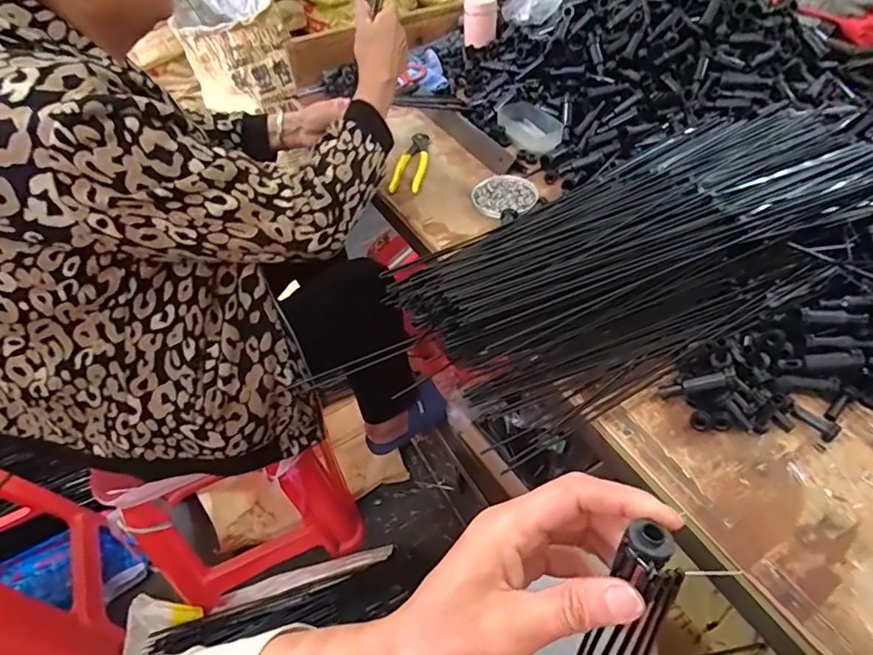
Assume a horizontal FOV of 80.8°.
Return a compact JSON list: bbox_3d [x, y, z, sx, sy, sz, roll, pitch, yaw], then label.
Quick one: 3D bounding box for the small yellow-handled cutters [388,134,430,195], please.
[{"bbox_3d":[-0.038,-0.261,0.815,0.045,0.014,0.167,3,48,8],"label":"small yellow-handled cutters"}]

